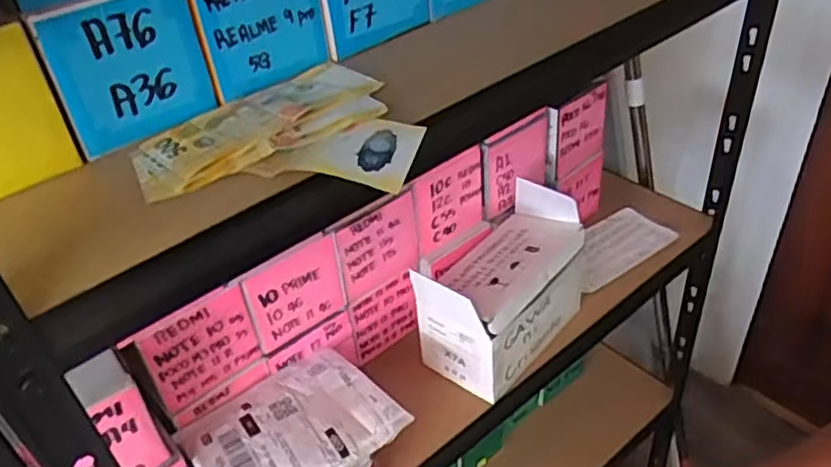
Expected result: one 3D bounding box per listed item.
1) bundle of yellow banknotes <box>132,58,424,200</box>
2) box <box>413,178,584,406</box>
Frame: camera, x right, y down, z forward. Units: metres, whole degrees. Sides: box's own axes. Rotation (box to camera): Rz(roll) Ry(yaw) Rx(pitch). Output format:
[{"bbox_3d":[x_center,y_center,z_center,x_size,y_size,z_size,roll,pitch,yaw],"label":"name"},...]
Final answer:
[{"bbox_3d":[-0.088,-0.071,0.443,0.169,0.017,0.152,-5,37,-3],"label":"bundle of yellow banknotes"},{"bbox_3d":[0.084,0.058,0.707,0.106,0.140,0.189,26,48,34],"label":"box"}]

